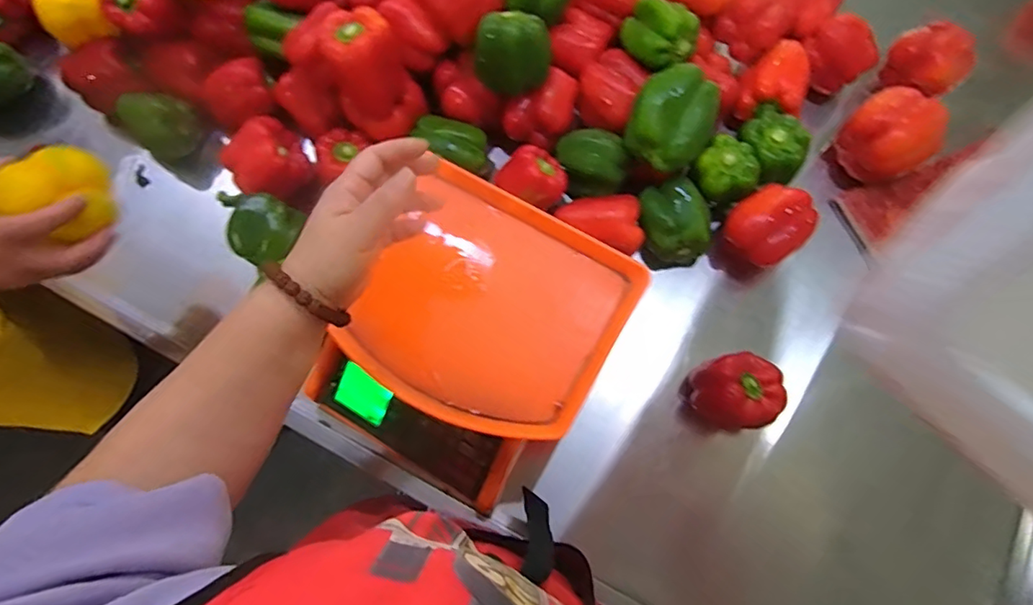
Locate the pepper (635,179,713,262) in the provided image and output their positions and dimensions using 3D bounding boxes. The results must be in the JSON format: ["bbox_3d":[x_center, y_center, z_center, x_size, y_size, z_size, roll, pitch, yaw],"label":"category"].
[{"bbox_3d":[0.179,-0.095,0.629,0.075,0.057,0.089,-15,71,-3],"label":"pepper"}]

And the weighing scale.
[{"bbox_3d":[-0.040,0.040,0.548,0.240,0.110,0.274,30,74,12],"label":"weighing scale"}]

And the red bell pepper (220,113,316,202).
[{"bbox_3d":[-0.290,-0.169,0.638,0.087,0.062,0.080,-1,71,2],"label":"red bell pepper"}]

